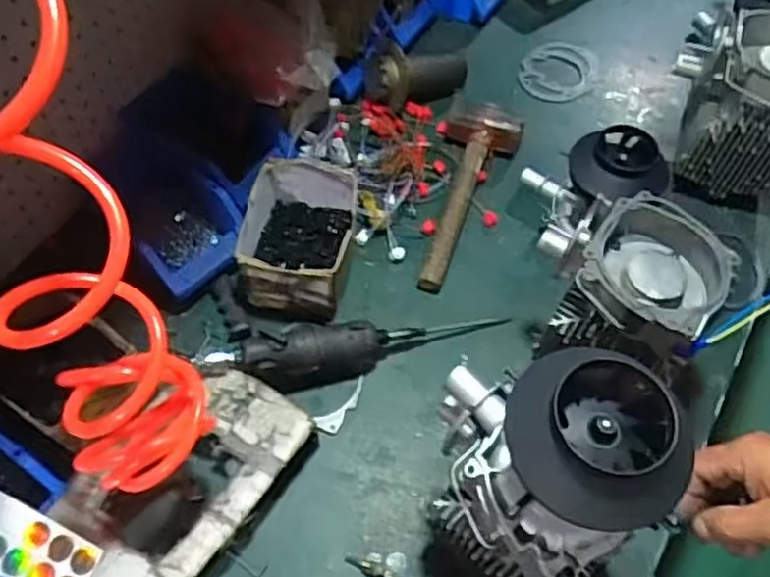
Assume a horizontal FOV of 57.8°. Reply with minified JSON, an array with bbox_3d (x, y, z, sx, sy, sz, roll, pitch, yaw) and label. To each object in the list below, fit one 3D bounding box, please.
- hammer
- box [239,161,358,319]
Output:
[{"bbox_3d":[0.103,-0.117,0.863,0.100,0.047,0.278,14,59,7],"label":"hammer"},{"bbox_3d":[-0.099,-0.056,0.790,0.123,0.093,0.152,6,58,3],"label":"box"}]

